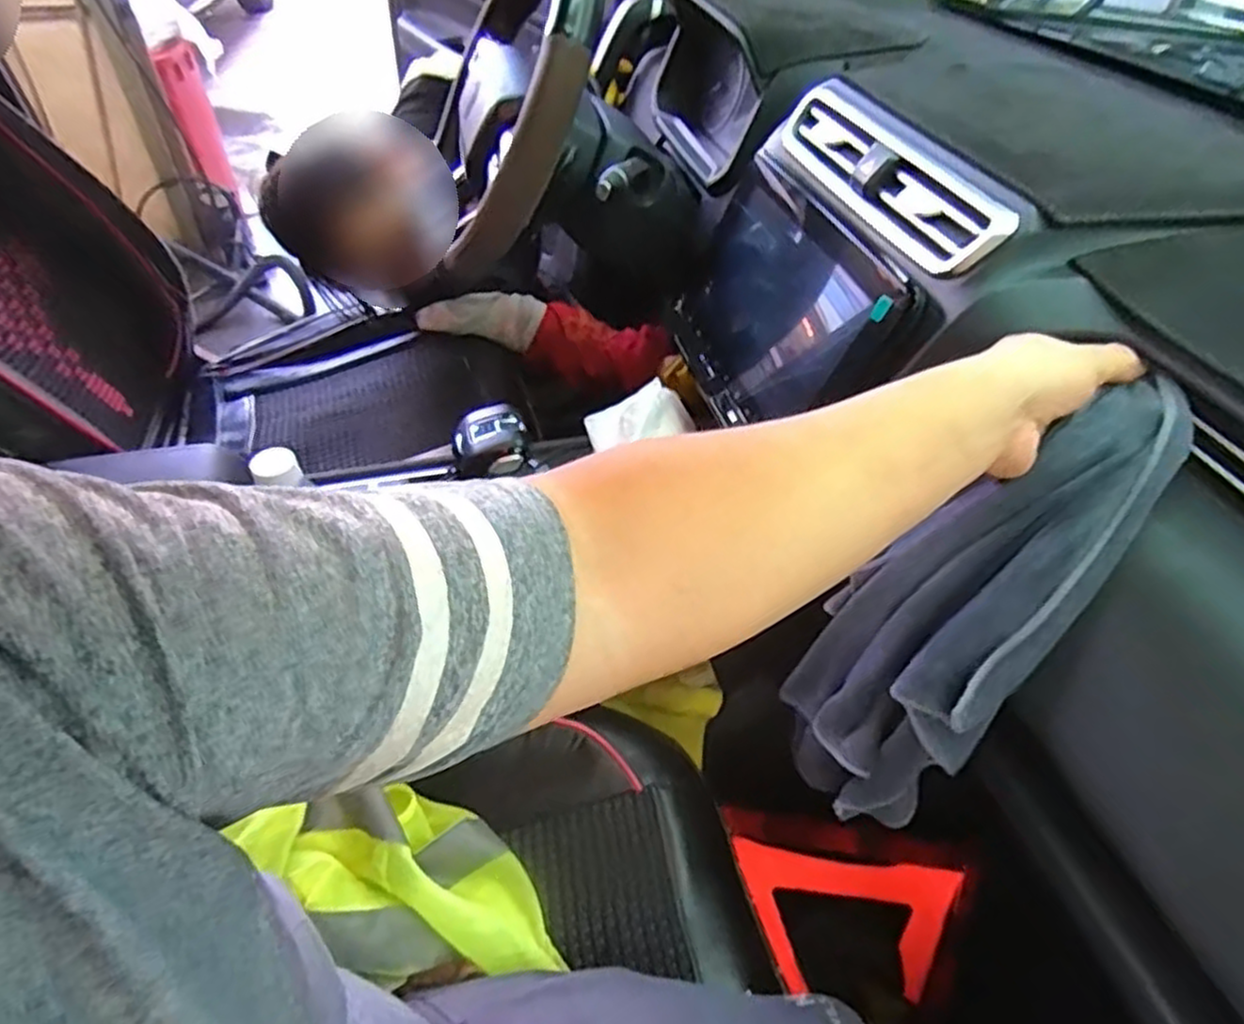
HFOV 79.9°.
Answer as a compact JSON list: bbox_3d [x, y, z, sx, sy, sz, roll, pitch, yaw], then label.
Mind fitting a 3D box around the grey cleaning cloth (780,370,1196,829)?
[{"bbox_3d":[0.209,0.087,0.485,0.067,0.374,0.122,6,42,-22],"label":"grey cleaning cloth"}]

